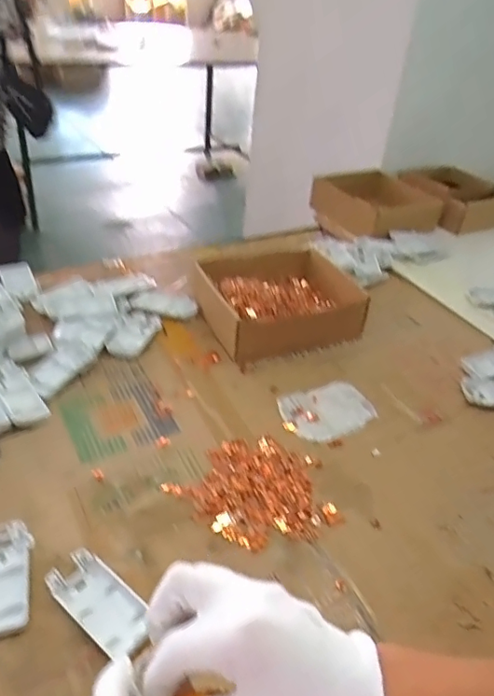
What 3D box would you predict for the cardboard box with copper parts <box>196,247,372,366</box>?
[{"bbox_3d":[0.043,-0.075,0.791,0.210,0.062,0.185,-14,43,-24],"label":"cardboard box with copper parts"}]

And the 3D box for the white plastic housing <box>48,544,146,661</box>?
[{"bbox_3d":[-0.121,0.213,0.442,0.095,0.017,0.045,29,44,26],"label":"white plastic housing"}]

